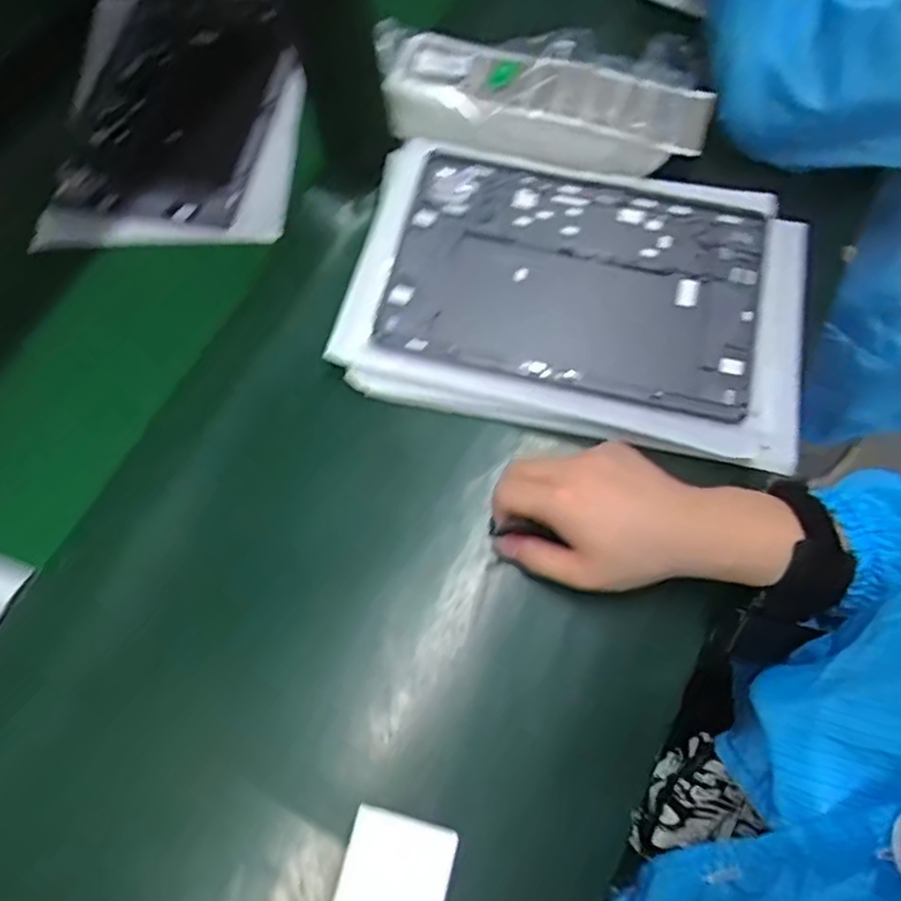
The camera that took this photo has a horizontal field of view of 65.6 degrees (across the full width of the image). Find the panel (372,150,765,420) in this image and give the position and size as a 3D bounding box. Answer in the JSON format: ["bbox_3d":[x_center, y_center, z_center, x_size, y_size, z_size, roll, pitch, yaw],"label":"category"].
[{"bbox_3d":[0.088,-0.123,0.490,0.248,0.014,0.163,12,69,8],"label":"panel"}]

